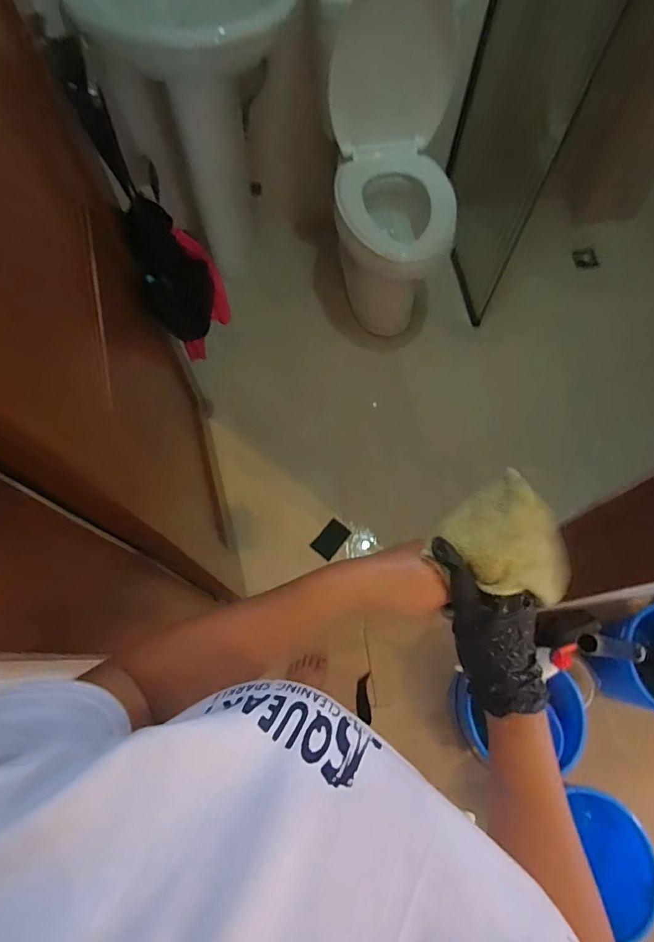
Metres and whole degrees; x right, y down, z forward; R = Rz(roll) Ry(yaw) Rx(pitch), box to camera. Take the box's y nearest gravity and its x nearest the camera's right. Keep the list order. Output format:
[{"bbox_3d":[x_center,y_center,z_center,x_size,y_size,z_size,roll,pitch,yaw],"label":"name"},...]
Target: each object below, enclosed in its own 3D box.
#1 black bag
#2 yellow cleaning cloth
[{"bbox_3d":[-0.293,-0.374,0.911,0.067,0.266,0.145,20,69,7],"label":"black bag"},{"bbox_3d":[0.148,0.061,0.368,0.103,0.045,0.087,42,73,14],"label":"yellow cleaning cloth"}]

